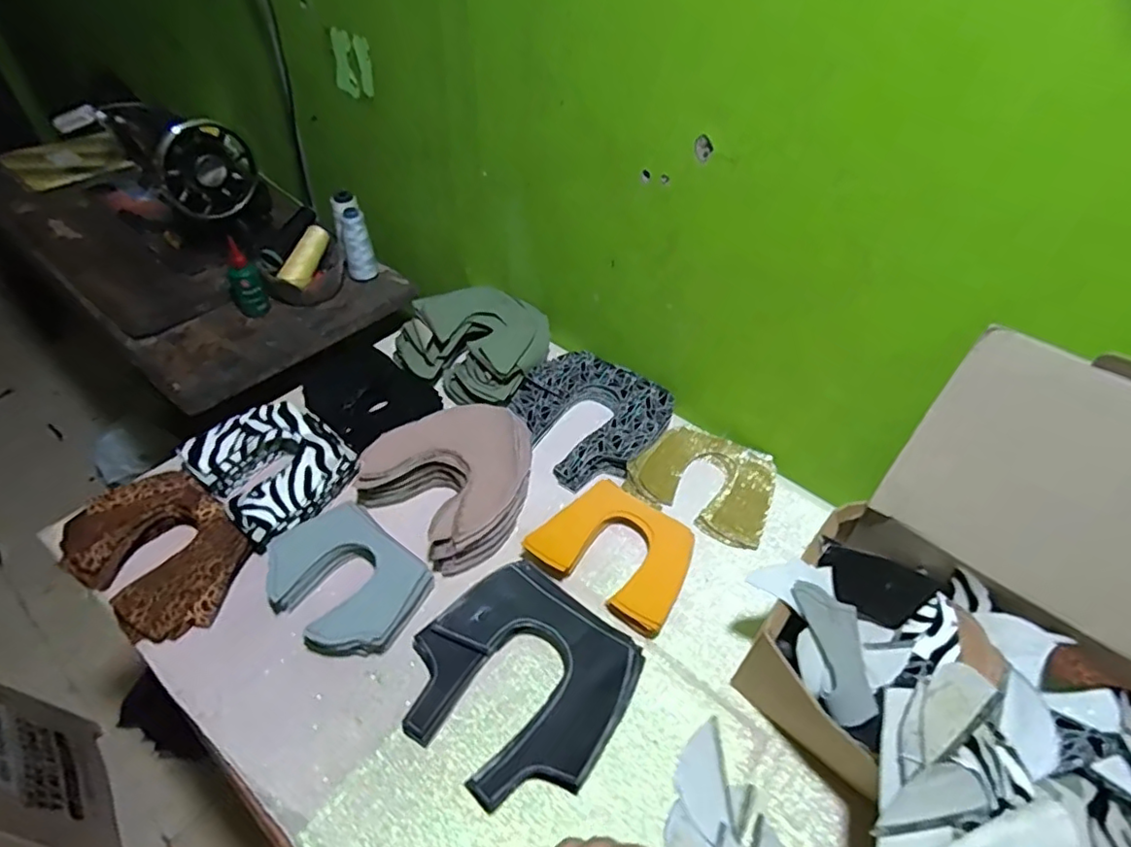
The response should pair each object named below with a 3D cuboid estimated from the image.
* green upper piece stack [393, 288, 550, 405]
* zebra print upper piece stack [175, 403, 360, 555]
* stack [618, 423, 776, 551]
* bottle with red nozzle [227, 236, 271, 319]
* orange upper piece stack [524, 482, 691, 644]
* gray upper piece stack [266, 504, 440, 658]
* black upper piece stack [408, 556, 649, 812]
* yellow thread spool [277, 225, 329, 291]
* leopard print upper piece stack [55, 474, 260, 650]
[{"bbox_3d":[-0.117,-0.120,0.835,0.179,0.068,0.172,26,50,19],"label":"green upper piece stack"},{"bbox_3d":[-0.328,0.050,0.701,0.161,0.057,0.146,34,53,25],"label":"zebra print upper piece stack"},{"bbox_3d":[0.166,0.063,0.727,0.159,0.028,0.128,23,49,17],"label":"stack"},{"bbox_3d":[-0.470,-0.207,0.895,0.043,0.118,0.031,-30,54,-23],"label":"bottle with red nozzle"},{"bbox_3d":[0.056,0.135,0.656,0.157,0.030,0.118,30,51,22],"label":"orange upper piece stack"},{"bbox_3d":[-0.223,0.156,0.614,0.163,0.045,0.121,31,52,23],"label":"gray upper piece stack"},{"bbox_3d":[-0.042,0.231,0.559,0.185,0.031,0.183,32,52,24],"label":"black upper piece stack"},{"bbox_3d":[-0.399,-0.254,0.940,0.032,0.036,0.119,10,62,10],"label":"yellow thread spool"},{"bbox_3d":[-0.416,0.130,0.631,0.190,0.041,0.135,30,52,22],"label":"leopard print upper piece stack"}]

